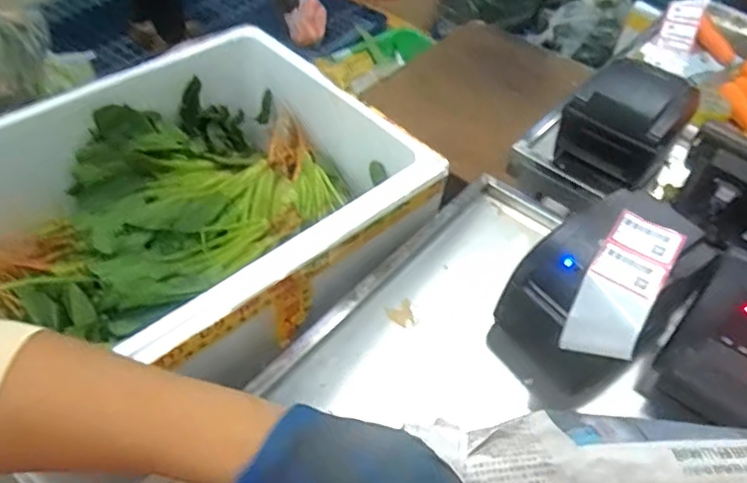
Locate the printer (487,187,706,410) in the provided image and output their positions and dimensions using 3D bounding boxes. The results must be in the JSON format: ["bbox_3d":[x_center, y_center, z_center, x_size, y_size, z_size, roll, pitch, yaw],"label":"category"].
[{"bbox_3d":[0.272,0.056,0.735,0.231,0.155,0.161,-33,59,-30],"label":"printer"}]

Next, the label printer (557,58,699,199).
[{"bbox_3d":[0.386,-0.181,0.939,0.153,0.123,0.147,33,53,22],"label":"label printer"}]

